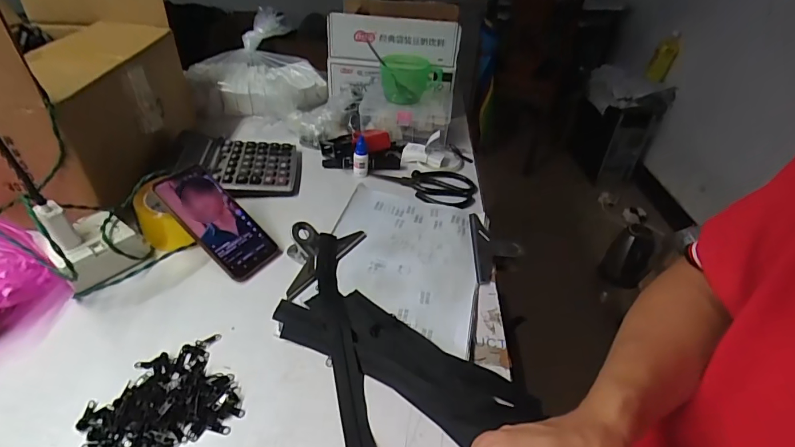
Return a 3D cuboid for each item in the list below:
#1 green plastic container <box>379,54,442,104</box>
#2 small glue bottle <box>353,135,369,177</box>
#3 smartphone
[{"bbox_3d":[0.028,-0.287,0.856,0.122,0.073,0.096,4,38,1],"label":"green plastic container"},{"bbox_3d":[-0.063,-0.117,0.726,0.026,0.059,0.024,-1,38,-6],"label":"small glue bottle"},{"bbox_3d":[-0.232,-0.004,0.550,0.165,0.015,0.074,47,47,-1],"label":"smartphone"}]

